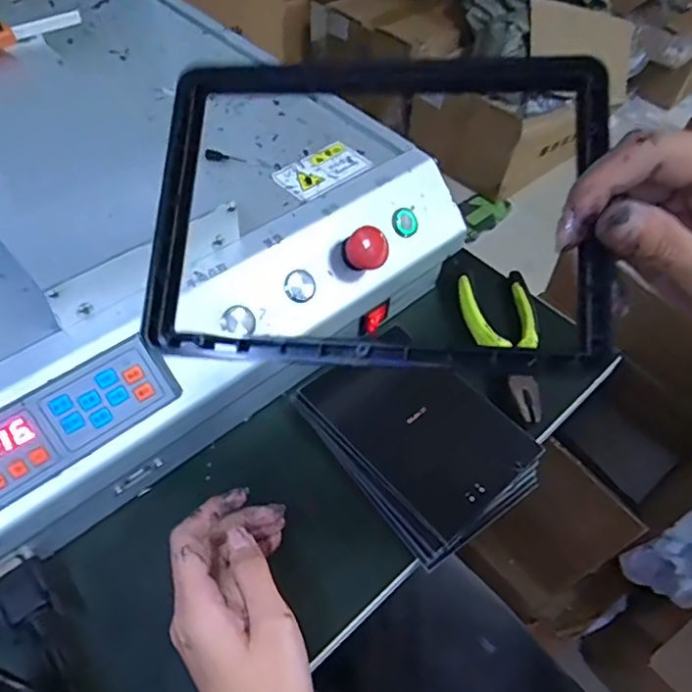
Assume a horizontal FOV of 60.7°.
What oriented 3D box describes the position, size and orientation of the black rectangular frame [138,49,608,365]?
[{"bbox_3d":[0.010,-0.050,0.216,0.163,0.005,0.115,3,79,8],"label":"black rectangular frame"}]

